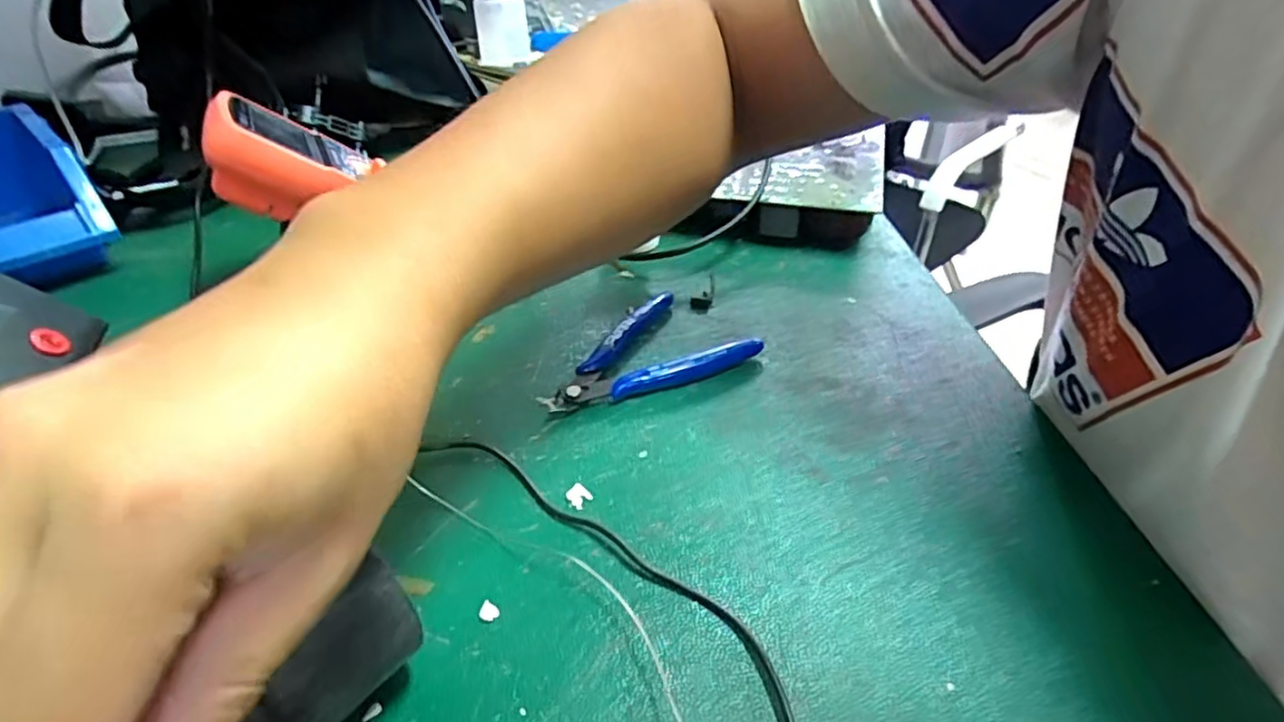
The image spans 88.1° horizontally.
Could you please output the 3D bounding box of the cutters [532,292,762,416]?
[{"bbox_3d":[-0.004,-0.008,0.378,0.122,0.012,0.075,-16,40,-20],"label":"cutters"}]

